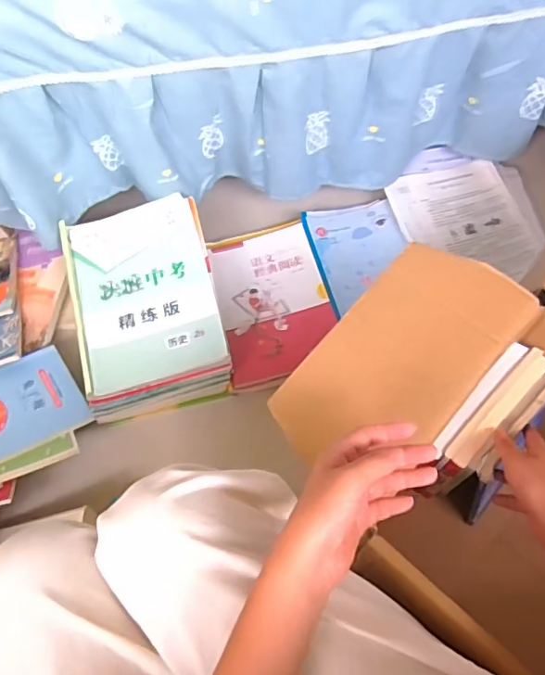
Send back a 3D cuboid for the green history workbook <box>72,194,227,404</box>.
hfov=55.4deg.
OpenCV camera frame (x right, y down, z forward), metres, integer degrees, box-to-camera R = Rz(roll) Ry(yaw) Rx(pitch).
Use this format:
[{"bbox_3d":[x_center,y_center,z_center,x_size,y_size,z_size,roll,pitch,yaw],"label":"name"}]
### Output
[{"bbox_3d":[-0.191,-0.075,0.775,0.194,0.015,0.294,-14,66,-3],"label":"green history workbook"}]

